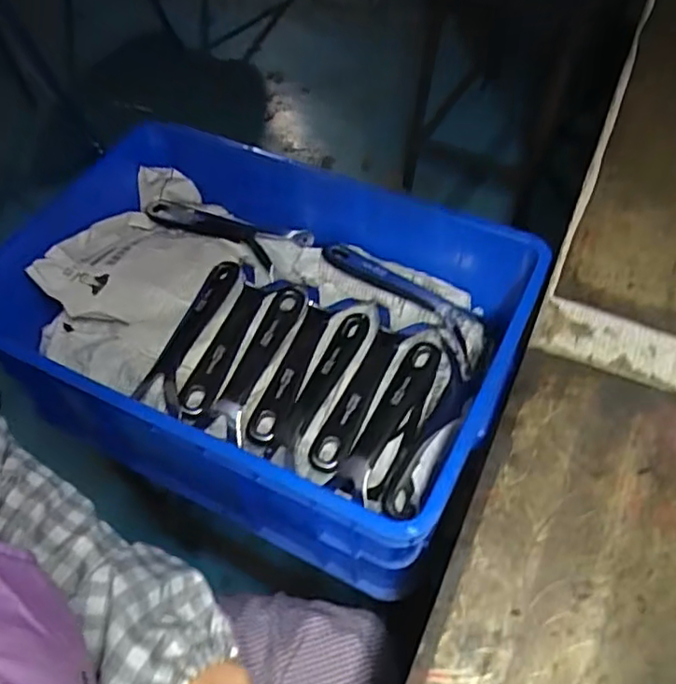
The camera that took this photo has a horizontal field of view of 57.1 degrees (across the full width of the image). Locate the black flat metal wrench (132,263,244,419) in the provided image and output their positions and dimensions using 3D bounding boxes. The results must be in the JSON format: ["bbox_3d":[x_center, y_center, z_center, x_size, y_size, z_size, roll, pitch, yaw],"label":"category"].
[{"bbox_3d":[-0.158,-0.016,0.681,0.042,0.011,0.193,13,57,12],"label":"black flat metal wrench"}]

